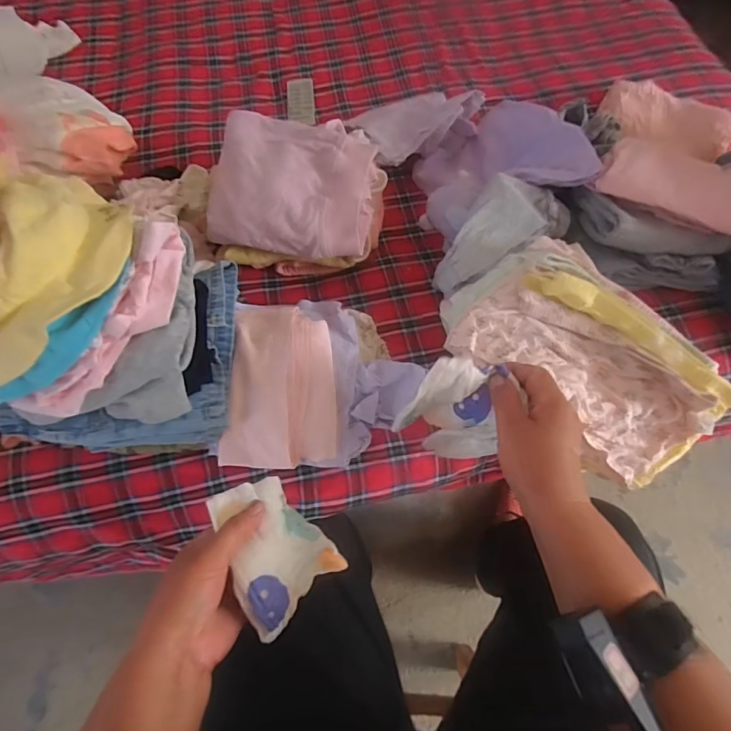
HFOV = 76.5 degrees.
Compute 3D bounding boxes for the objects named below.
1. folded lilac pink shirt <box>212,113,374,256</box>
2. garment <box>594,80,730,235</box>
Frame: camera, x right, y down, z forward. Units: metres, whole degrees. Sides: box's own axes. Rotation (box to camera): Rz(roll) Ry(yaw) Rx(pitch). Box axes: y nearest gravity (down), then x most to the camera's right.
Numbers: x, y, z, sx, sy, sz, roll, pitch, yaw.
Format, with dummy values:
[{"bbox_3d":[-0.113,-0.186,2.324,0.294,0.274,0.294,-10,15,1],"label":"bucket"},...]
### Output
[{"bbox_3d":[-0.080,-0.218,0.549,0.184,0.060,0.176,-1,68,1],"label":"folded lilac pink shirt"},{"bbox_3d":[0.381,-0.262,0.567,0.188,0.056,0.270,15,49,8],"label":"garment"}]

